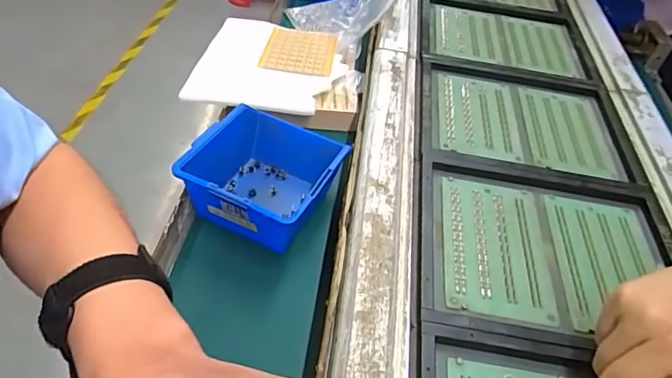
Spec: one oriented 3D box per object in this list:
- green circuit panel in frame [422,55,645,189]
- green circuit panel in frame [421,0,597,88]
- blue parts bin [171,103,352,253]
[{"bbox_3d":[0.202,-0.074,0.548,0.220,0.017,0.175,9,46,1],"label":"green circuit panel in frame"},{"bbox_3d":[0.222,-0.197,0.673,0.214,0.023,0.177,10,46,2],"label":"green circuit panel in frame"},{"bbox_3d":[-0.065,-0.013,0.476,0.120,0.064,0.132,26,48,17],"label":"blue parts bin"}]

